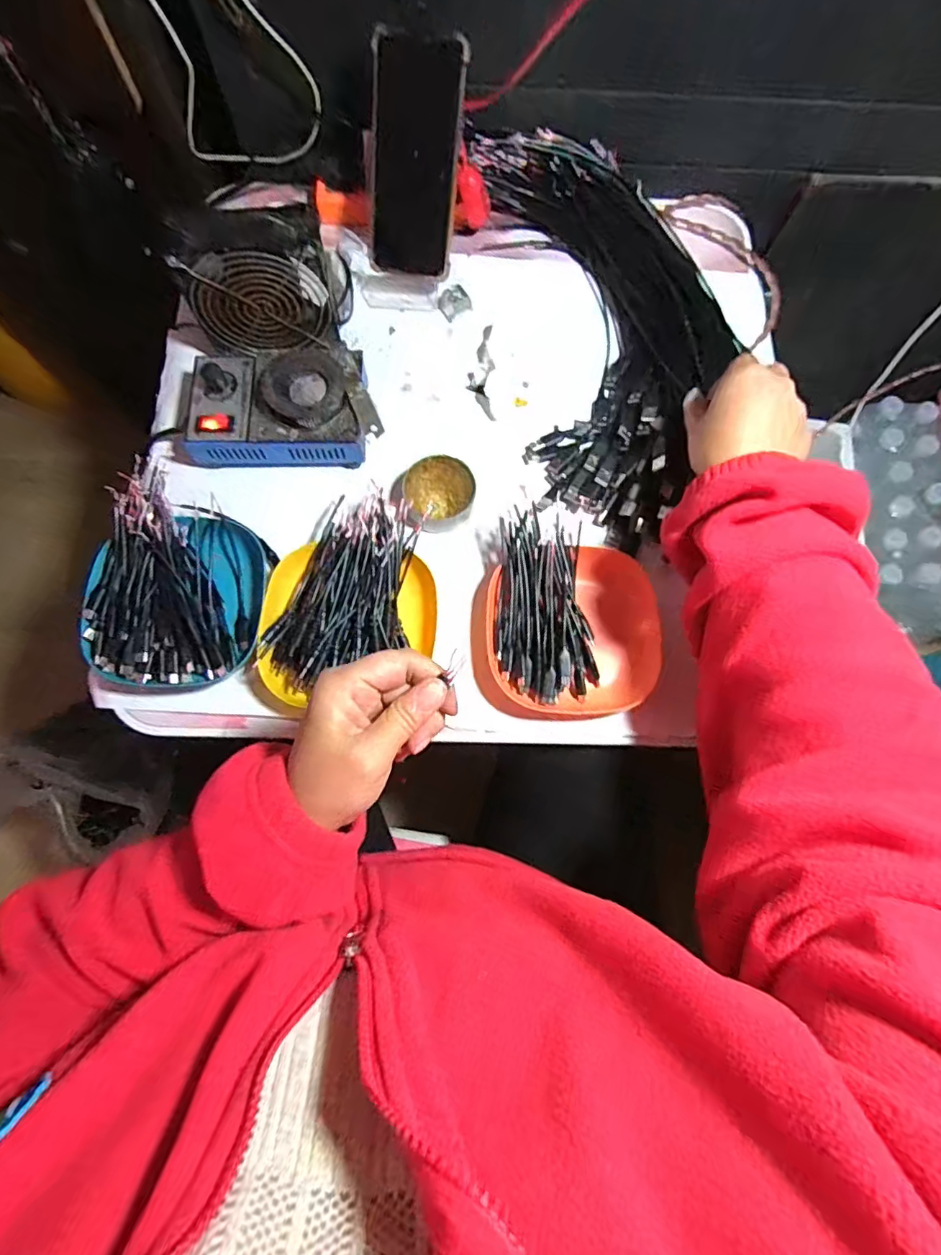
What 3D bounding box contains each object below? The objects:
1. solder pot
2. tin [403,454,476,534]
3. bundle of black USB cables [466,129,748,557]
[{"bbox_3d":[-0.167,-0.196,0.489,0.166,0.058,0.103,-5,76,-3],"label":"solder pot"},{"bbox_3d":[-0.027,-0.119,0.481,0.060,0.033,0.066,0,76,-2],"label":"tin"},{"bbox_3d":[0.136,-0.287,0.519,0.205,0.056,0.424,-5,77,-3],"label":"bundle of black USB cables"}]

